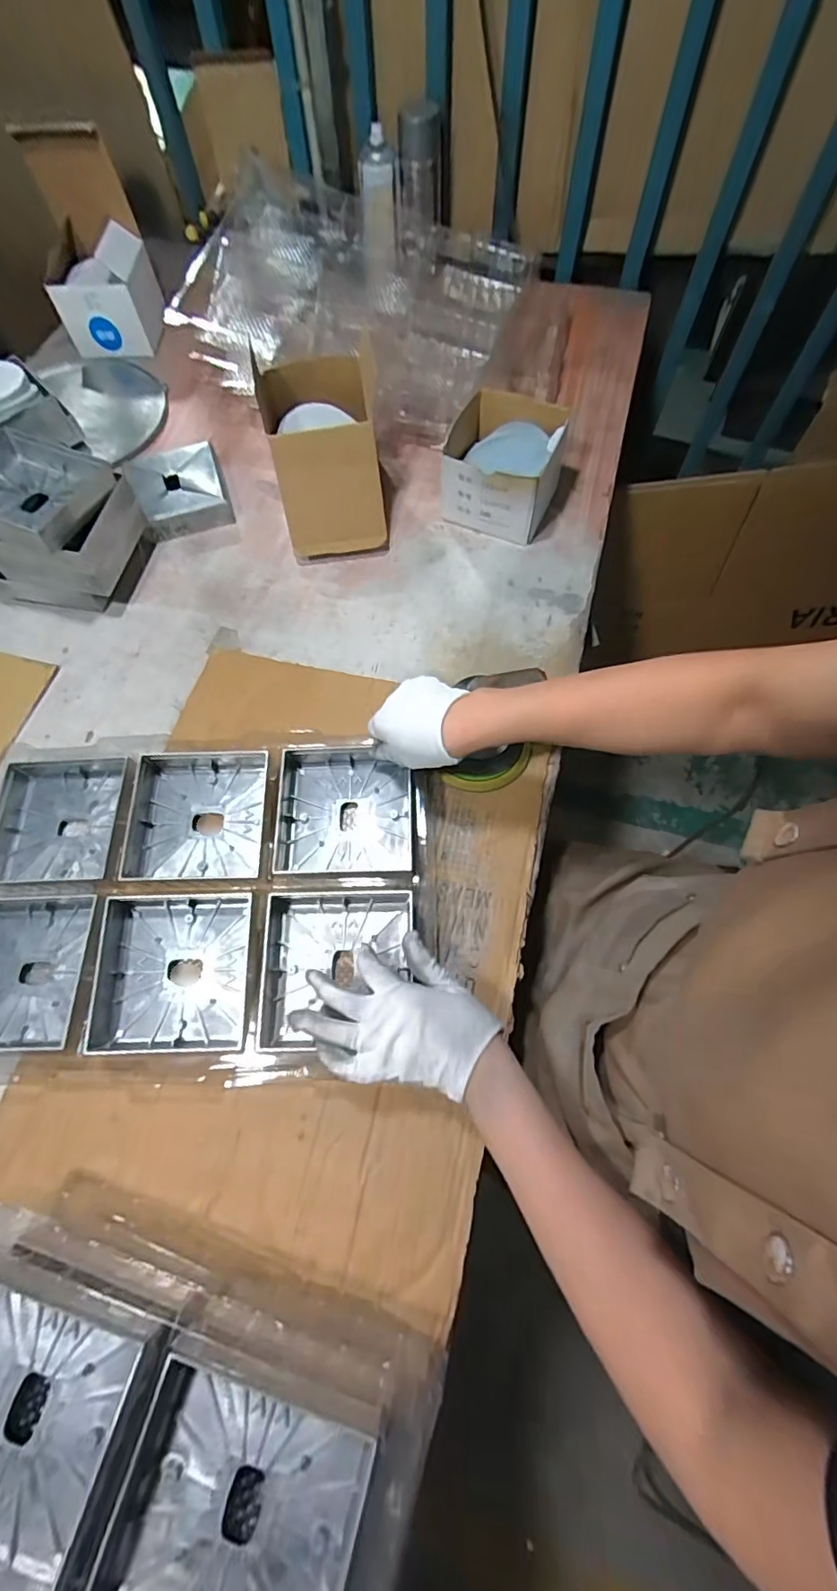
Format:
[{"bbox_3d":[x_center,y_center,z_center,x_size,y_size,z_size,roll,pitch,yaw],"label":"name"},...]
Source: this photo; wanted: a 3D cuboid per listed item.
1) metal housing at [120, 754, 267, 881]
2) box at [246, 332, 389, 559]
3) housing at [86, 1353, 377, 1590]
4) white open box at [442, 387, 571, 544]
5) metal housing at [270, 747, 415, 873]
[{"bbox_3d":[-0.228,0.019,0.552,0.133,0.041,0.125,-1,67,2],"label":"metal housing"},{"bbox_3d":[-0.119,-0.451,0.718,0.143,0.126,0.245,-13,67,-3],"label":"box"},{"bbox_3d":[-0.108,0.421,0.307,0.141,0.047,0.134,13,68,8],"label":"housing"},{"bbox_3d":[0.112,-0.438,0.718,0.138,0.105,0.166,18,69,10],"label":"white open box"},{"bbox_3d":[-0.076,0.012,0.545,0.135,0.034,0.123,-2,67,2],"label":"metal housing"}]

